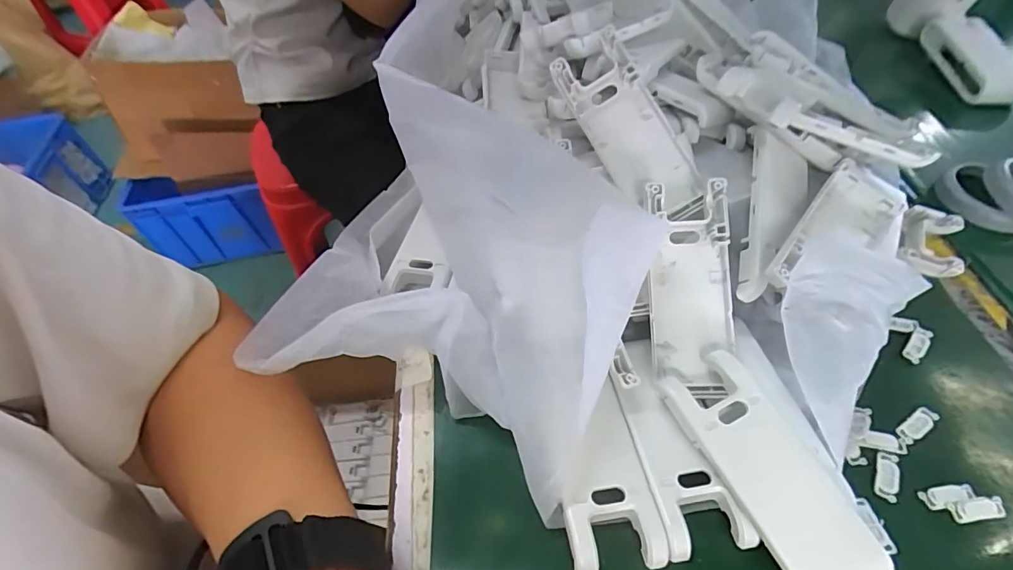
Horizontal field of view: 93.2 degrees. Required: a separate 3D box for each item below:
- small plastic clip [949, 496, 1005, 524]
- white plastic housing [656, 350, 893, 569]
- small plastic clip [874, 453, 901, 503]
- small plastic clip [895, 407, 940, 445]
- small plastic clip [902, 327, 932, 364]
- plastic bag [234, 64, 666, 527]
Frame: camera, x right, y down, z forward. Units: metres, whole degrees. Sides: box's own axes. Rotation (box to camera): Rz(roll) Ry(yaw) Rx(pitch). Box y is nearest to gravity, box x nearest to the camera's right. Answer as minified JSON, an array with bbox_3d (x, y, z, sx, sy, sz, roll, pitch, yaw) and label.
[{"bbox_3d":[0.201,0.095,0.203,0.021,0.004,0.008,-9,53,-2],"label":"small plastic clip"},{"bbox_3d":[0.109,0.079,0.201,0.042,0.012,0.101,-28,70,-16],"label":"white plastic housing"},{"bbox_3d":[0.172,0.085,0.215,0.009,0.004,0.024,25,59,22],"label":"small plastic clip"},{"bbox_3d":[0.197,0.067,0.229,0.024,0.004,0.009,-29,56,-16],"label":"small plastic clip"},{"bbox_3d":[0.219,0.032,0.255,0.009,0.004,0.023,36,64,27],"label":"small plastic clip"},{"bbox_3d":[-0.026,-0.010,0.243,0.178,0.073,0.174,14,55,15],"label":"plastic bag"}]

